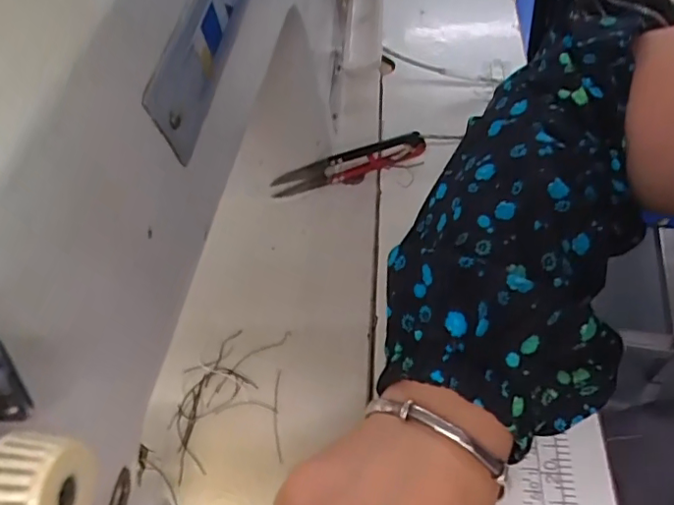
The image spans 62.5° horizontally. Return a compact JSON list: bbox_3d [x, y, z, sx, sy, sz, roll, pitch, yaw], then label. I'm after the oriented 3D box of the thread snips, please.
[{"bbox_3d":[0.008,-0.056,0.368,0.104,0.025,0.011,-22,55,-9],"label":"thread snips"}]

